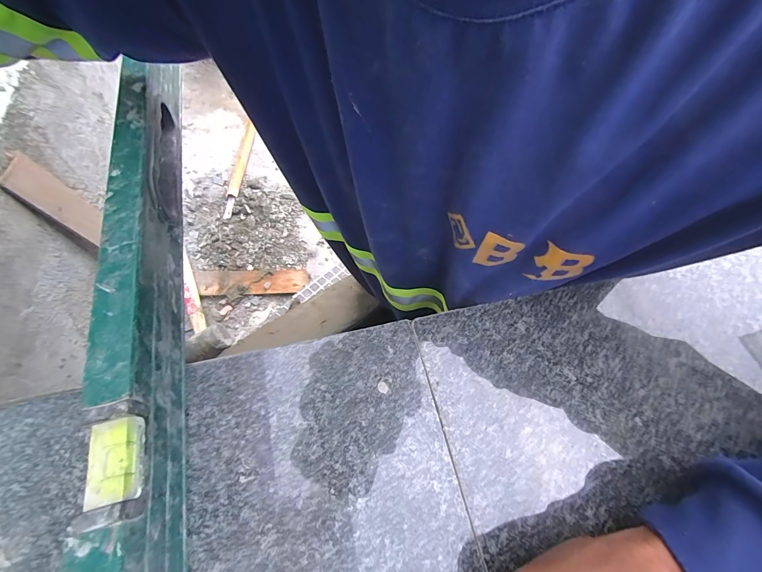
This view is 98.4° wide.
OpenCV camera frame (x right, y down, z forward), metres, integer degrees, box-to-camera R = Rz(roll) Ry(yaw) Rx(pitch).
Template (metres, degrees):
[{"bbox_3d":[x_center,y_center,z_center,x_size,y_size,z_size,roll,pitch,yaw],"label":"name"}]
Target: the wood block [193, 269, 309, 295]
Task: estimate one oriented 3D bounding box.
[{"bbox_3d":[-0.279,-0.011,0.711,0.231,0.014,0.059,-3,62,-6],"label":"wood block"}]

